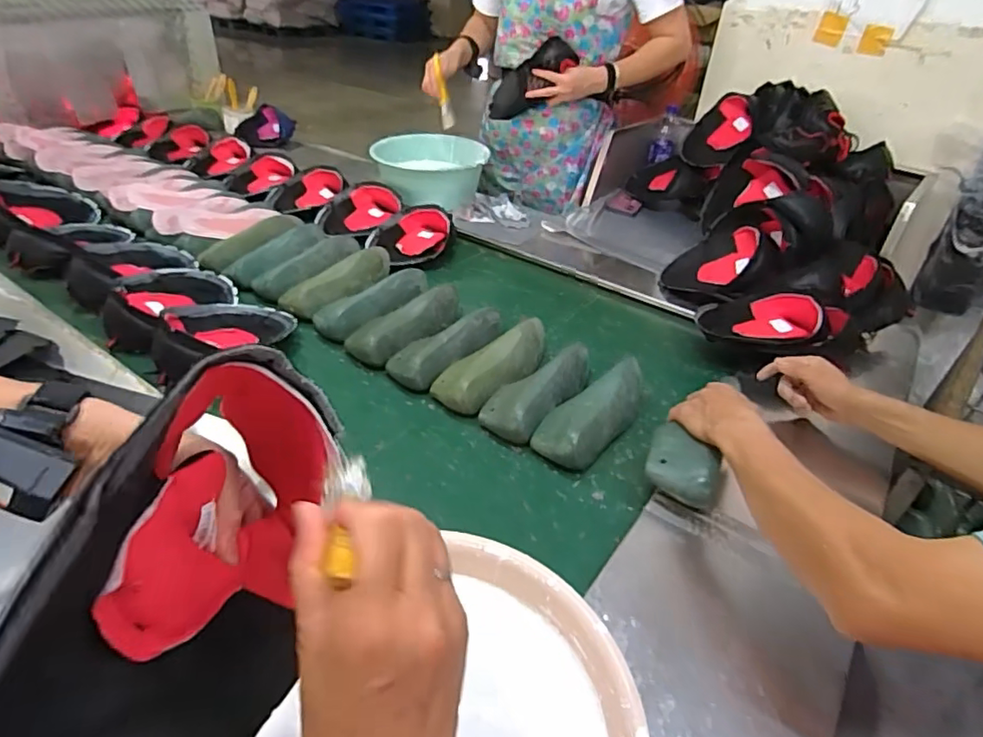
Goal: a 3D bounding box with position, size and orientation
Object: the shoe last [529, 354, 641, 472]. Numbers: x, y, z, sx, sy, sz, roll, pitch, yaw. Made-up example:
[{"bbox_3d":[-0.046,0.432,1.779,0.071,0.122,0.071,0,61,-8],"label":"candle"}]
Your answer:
[{"bbox_3d":[0.150,0.059,0.844,0.096,0.079,0.223,27,41,27],"label":"shoe last"}]

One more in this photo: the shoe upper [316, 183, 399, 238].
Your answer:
[{"bbox_3d":[-0.322,-0.381,1.394,0.197,0.071,0.211,-5,37,-12],"label":"shoe upper"}]

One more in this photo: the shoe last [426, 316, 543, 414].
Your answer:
[{"bbox_3d":[0.007,-0.014,0.927,0.221,0.068,0.095,-27,46,-36],"label":"shoe last"}]

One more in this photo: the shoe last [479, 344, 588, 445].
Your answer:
[{"bbox_3d":[0.073,0.027,0.884,0.097,0.076,0.210,27,42,27],"label":"shoe last"}]

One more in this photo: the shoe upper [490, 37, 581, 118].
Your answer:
[{"bbox_3d":[0.092,-0.696,1.375,0.099,0.233,0.080,43,28,-24],"label":"shoe upper"}]

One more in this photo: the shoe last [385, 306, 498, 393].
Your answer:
[{"bbox_3d":[-0.072,-0.049,0.968,0.097,0.063,0.234,32,44,32],"label":"shoe last"}]

